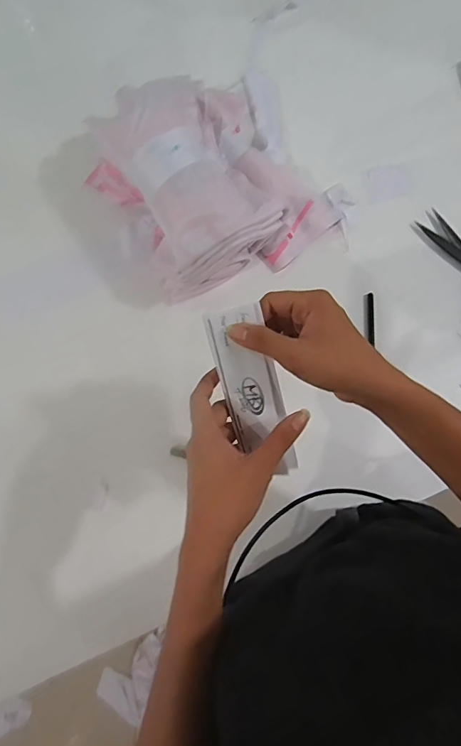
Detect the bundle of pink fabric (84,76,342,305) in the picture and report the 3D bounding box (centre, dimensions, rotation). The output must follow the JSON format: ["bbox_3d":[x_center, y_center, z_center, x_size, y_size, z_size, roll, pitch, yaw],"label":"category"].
[{"bbox_3d":[-0.012,-0.274,0.597,0.295,0.127,0.280,-34,81,-7],"label":"bundle of pink fabric"}]

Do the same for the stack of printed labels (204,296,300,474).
[{"bbox_3d":[0.021,0.018,0.403,0.051,0.012,0.159,-17,102,10],"label":"stack of printed labels"}]

